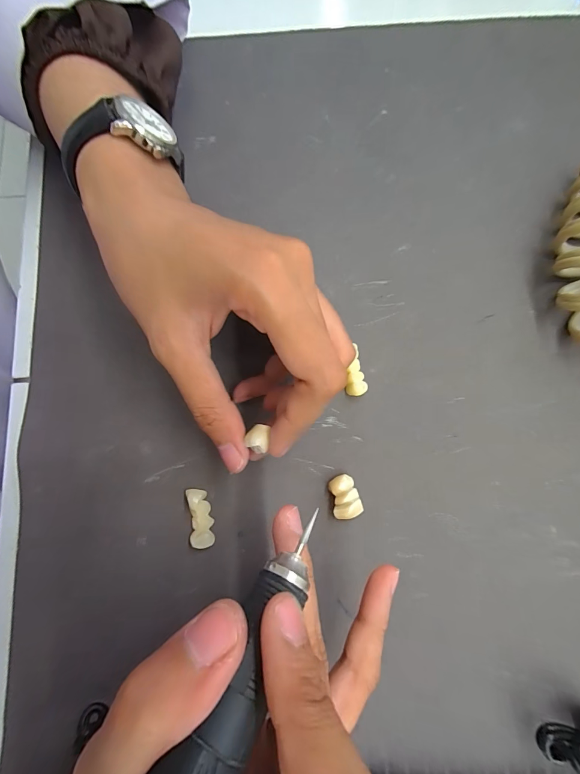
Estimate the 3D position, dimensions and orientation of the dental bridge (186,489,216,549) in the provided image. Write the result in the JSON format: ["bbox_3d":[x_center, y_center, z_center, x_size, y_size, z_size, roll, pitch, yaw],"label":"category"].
[{"bbox_3d":[-0.044,0.064,0.164,0.011,0.006,0.028,-7,79,-1],"label":"dental bridge"}]

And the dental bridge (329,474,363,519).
[{"bbox_3d":[0.027,0.054,0.166,0.014,0.008,0.021,-18,79,-3],"label":"dental bridge"}]

